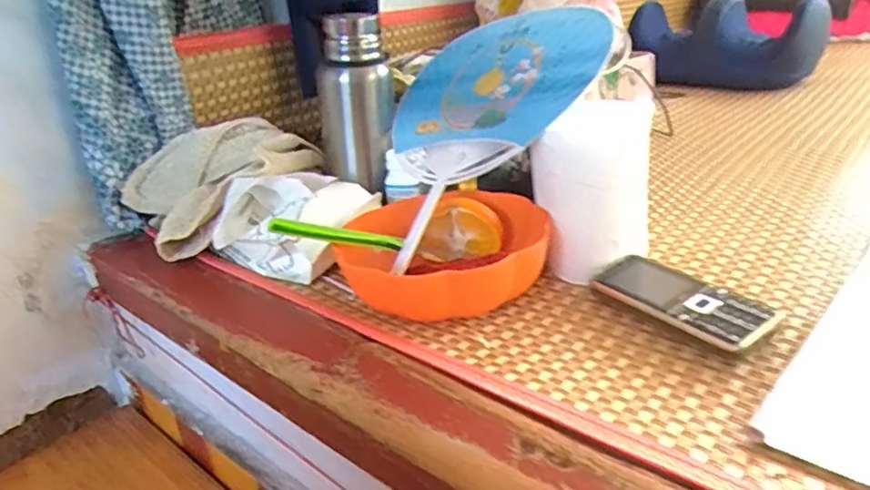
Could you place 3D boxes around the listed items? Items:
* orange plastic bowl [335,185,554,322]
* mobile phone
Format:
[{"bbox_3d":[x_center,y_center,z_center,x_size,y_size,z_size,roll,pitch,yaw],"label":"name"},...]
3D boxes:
[{"bbox_3d":[0.010,0.004,0.510,0.171,0.053,0.171,-5,24,2],"label":"orange plastic bowl"},{"bbox_3d":[0.174,0.040,0.427,0.059,0.016,0.121,-20,28,-29],"label":"mobile phone"}]

